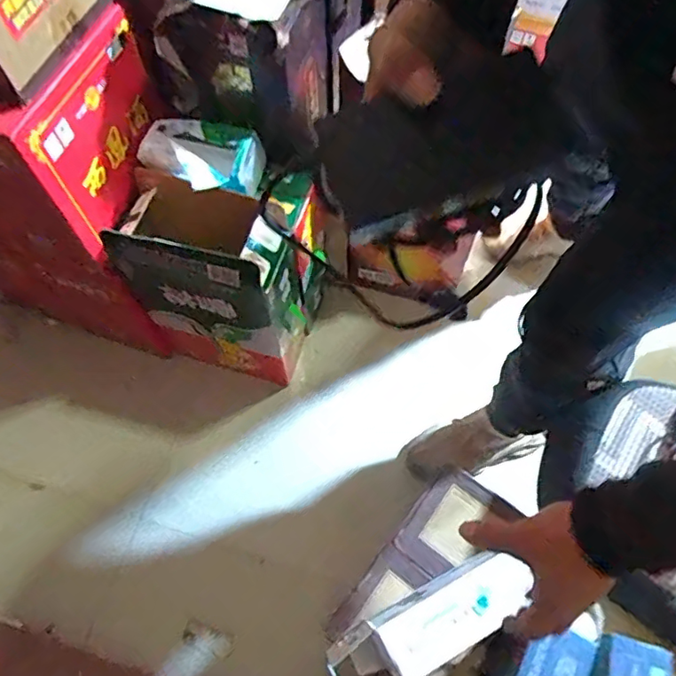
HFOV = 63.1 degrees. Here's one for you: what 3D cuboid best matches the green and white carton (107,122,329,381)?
[{"bbox_3d":[-0.202,-0.132,1.033,0.283,0.474,0.253,18,66,8],"label":"green and white carton"}]

